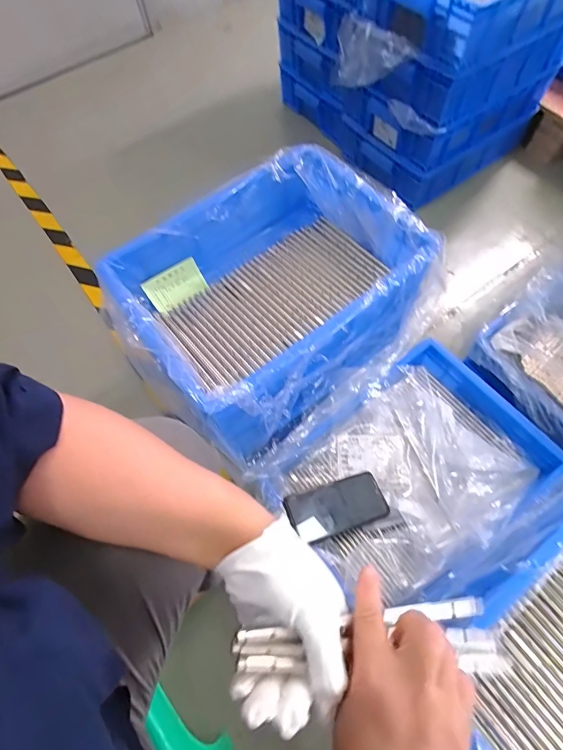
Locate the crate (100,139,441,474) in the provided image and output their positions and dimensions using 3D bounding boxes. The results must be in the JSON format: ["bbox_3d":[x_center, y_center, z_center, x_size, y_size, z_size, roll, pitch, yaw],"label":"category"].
[{"bbox_3d":[-0.007,-0.124,0.604,0.404,0.131,0.354,-38,68,-14],"label":"crate"}]

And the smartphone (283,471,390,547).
[{"bbox_3d":[0.088,0.206,0.625,0.162,0.008,0.079,-8,62,-22],"label":"smartphone"}]

